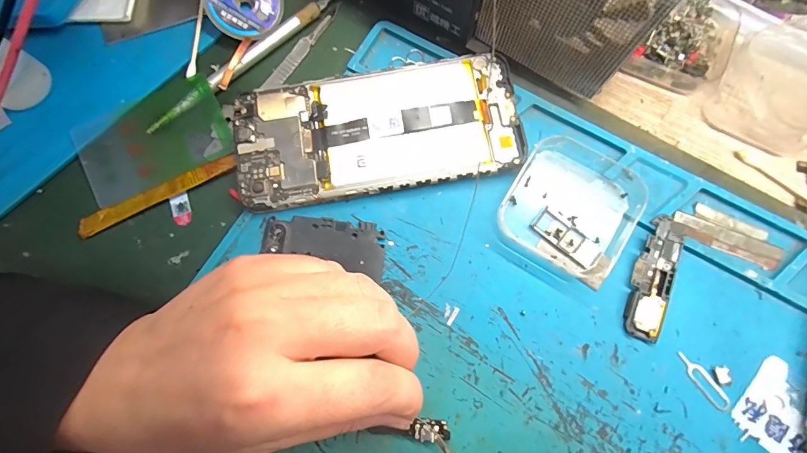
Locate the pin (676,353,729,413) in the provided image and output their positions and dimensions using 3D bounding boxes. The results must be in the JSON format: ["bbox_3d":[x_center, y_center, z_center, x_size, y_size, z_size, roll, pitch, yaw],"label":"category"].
[{"bbox_3d":[0.150,0.077,0.190,0.009,0.004,0.033,-36,78,6],"label":"pin"}]

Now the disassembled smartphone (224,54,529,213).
[{"bbox_3d":[-0.016,-0.054,0.217,0.163,0.013,0.071,-9,77,-1],"label":"disassembled smartphone"}]

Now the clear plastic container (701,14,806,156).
[{"bbox_3d":[0.224,-0.081,0.212,0.072,0.034,0.072,40,81,9],"label":"clear plastic container"}]

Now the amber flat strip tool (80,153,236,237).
[{"bbox_3d":[-0.142,-0.019,0.219,0.095,0.004,0.011,-26,78,-5],"label":"amber flat strip tool"}]

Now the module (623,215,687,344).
[{"bbox_3d":[0.132,0.027,0.199,0.020,0.006,0.066,22,78,6],"label":"module"}]

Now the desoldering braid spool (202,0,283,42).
[{"bbox_3d":[-0.099,-0.140,0.235,0.045,0.012,0.045,-2,97,-17],"label":"desoldering braid spool"}]

